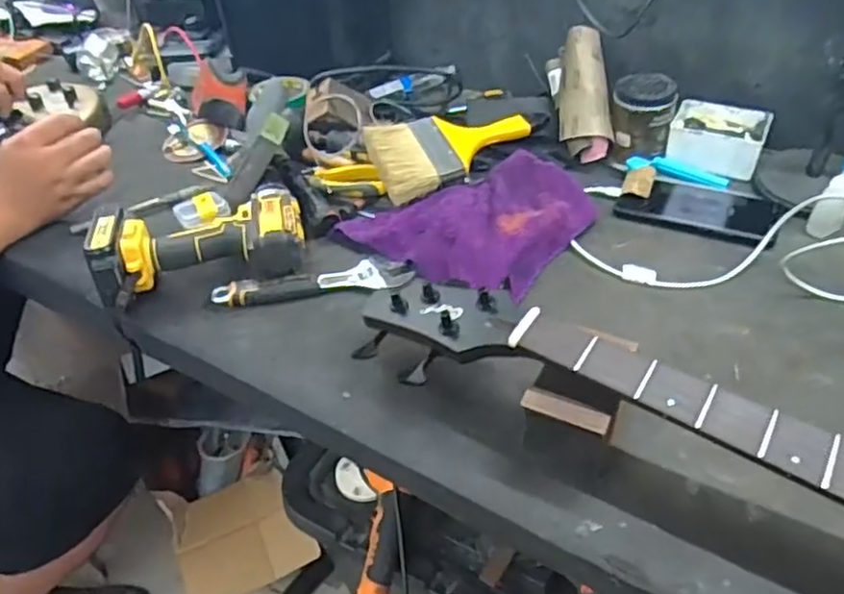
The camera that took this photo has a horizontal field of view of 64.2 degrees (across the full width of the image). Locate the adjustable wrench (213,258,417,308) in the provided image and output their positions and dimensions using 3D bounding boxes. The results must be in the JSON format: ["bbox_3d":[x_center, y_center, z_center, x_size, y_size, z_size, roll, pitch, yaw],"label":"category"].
[{"bbox_3d":[-0.112,-0.019,0.690,0.201,0.016,0.045,-8,44,0],"label":"adjustable wrench"}]

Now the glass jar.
[{"bbox_3d":[0.262,-0.217,0.796,0.071,0.072,0.071,-3,42,3],"label":"glass jar"}]

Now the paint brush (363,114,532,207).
[{"bbox_3d":[0.038,-0.182,0.795,0.190,0.031,0.108,-17,63,-16],"label":"paint brush"}]

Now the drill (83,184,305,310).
[{"bbox_3d":[-0.228,-0.060,0.704,0.206,0.073,0.132,-15,43,-10],"label":"drill"}]

